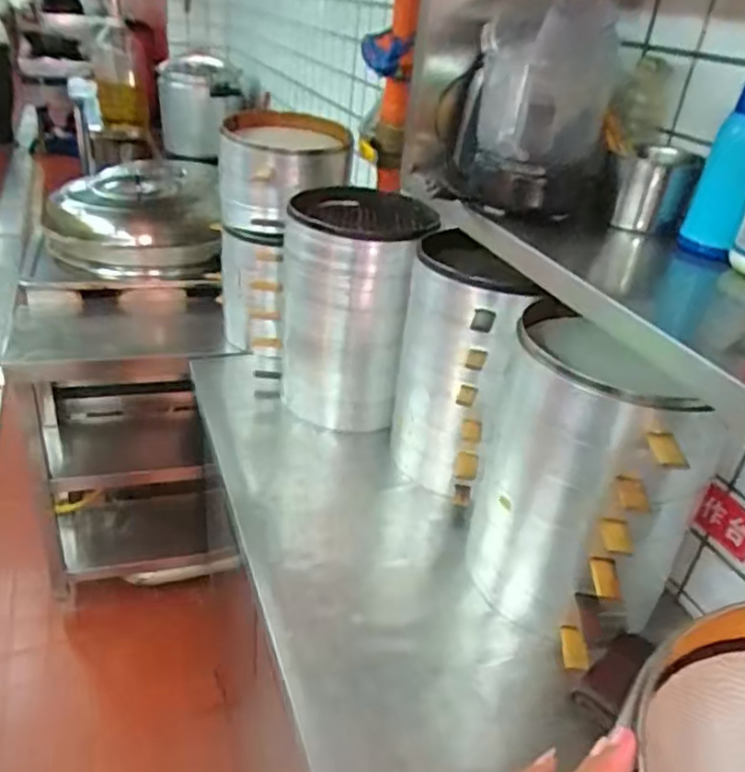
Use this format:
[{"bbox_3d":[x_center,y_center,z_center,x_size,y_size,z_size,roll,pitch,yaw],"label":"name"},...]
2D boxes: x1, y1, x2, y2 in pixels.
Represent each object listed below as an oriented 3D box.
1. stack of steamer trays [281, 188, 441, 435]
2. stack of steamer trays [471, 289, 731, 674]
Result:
[{"bbox_3d":[-0.047,-0.150,1.327,0.257,0.398,0.259,11,30,6],"label":"stack of steamer trays"},{"bbox_3d":[0.289,0.152,0.919,0.272,0.403,0.265,16,31,15],"label":"stack of steamer trays"}]

